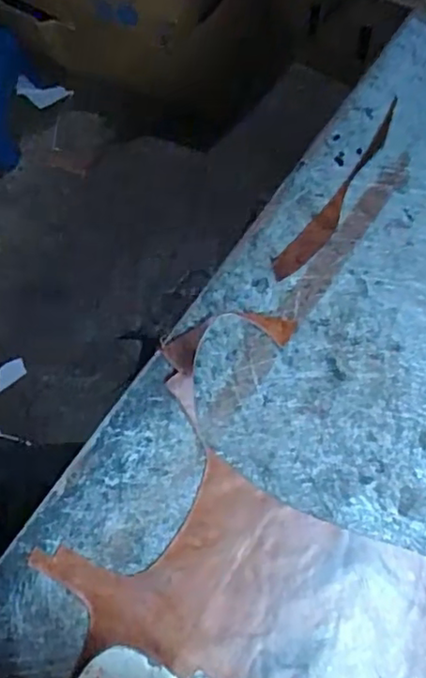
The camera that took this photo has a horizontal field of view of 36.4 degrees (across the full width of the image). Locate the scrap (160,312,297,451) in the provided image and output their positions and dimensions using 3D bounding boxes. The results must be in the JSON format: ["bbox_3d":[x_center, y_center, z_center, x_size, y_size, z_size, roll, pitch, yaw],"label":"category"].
[{"bbox_3d":[0.002,0.011,0.386,0.055,0.007,0.089,35,79,9],"label":"scrap"}]

